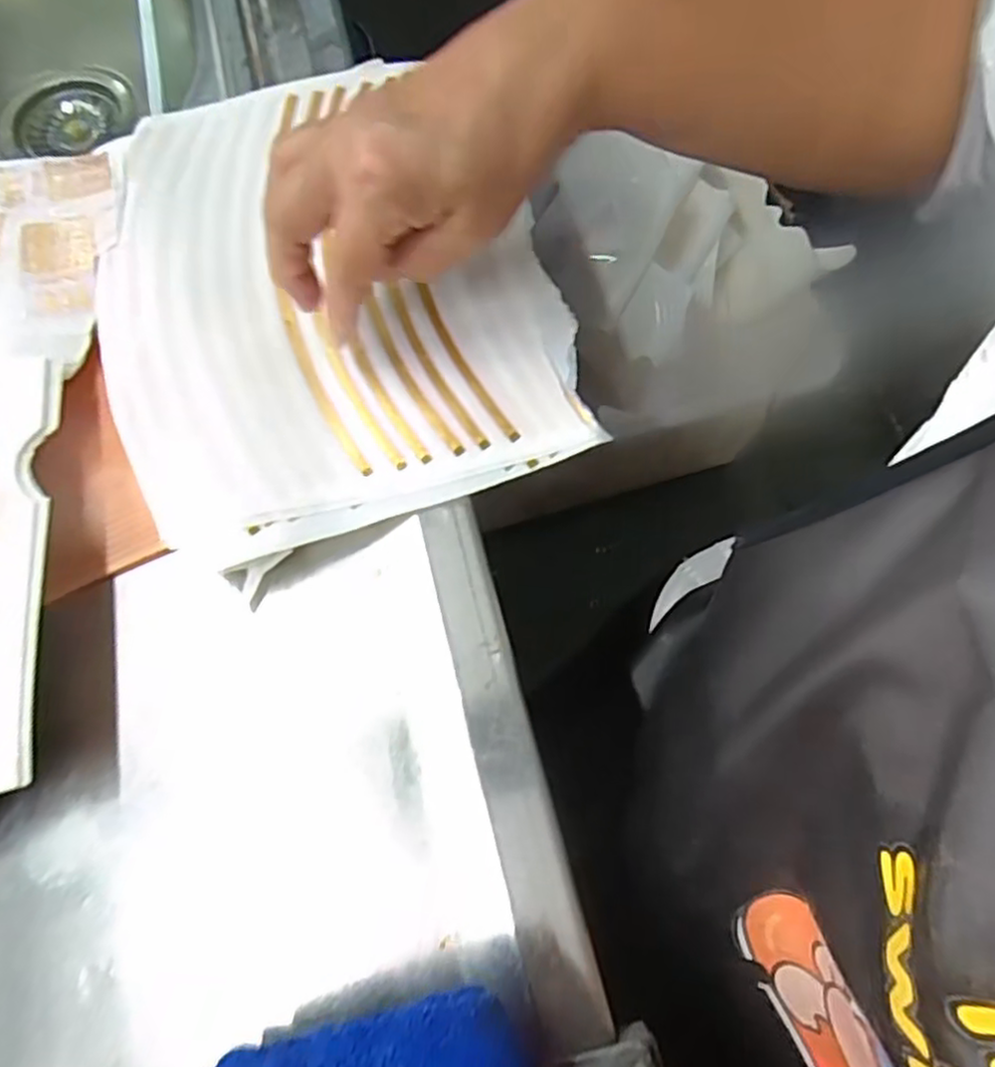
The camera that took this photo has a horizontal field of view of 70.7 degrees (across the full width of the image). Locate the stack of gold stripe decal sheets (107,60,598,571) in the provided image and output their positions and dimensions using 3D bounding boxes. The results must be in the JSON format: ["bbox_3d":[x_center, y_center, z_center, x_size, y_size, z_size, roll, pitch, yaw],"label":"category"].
[{"bbox_3d":[-0.087,-0.126,0.341,0.201,0.011,0.265,-19,68,-7],"label":"stack of gold stripe decal sheets"}]

